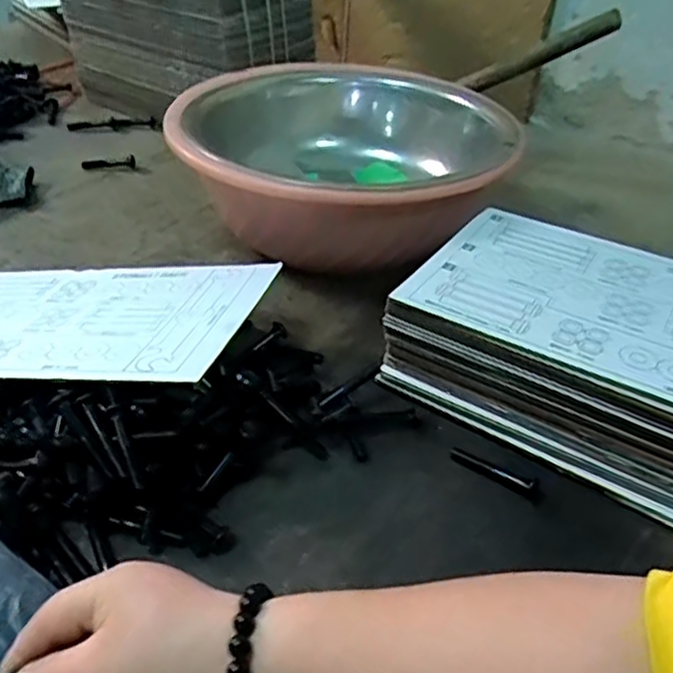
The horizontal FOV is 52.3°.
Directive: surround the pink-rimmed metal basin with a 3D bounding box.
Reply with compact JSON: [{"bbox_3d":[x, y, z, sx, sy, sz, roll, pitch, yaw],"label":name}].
[{"bbox_3d":[0.018,-0.187,0.760,0.322,0.146,0.359,13,39,14],"label":"pink-rimmed metal basin"}]

